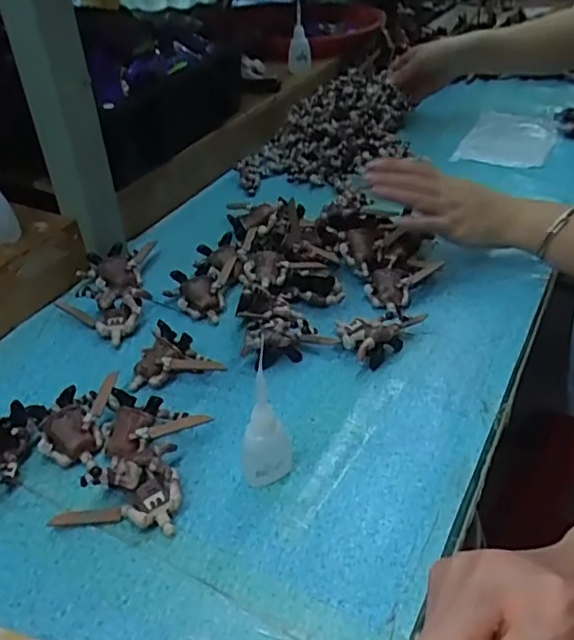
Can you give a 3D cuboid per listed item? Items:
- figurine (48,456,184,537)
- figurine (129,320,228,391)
[{"bbox_3d":[-0.108,0.111,0.398,0.078,0.029,0.046,3,40,4],"label":"figurine"},{"bbox_3d":[-0.086,0.031,0.495,0.072,0.031,0.052,3,40,4],"label":"figurine"}]

